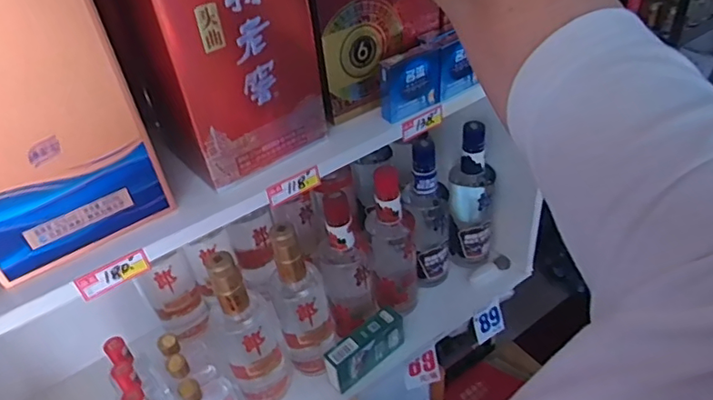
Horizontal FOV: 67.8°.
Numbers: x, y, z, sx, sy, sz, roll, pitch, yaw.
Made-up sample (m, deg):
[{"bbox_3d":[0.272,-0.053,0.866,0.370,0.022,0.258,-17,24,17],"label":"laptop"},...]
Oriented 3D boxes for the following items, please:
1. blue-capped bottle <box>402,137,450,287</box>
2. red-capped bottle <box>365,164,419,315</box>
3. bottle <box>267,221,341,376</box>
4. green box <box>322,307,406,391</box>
[{"bbox_3d":[0.109,0.027,0.813,0.066,0.255,0.073,-1,40,8],"label":"blue-capped bottle"},{"bbox_3d":[0.053,0.064,0.771,0.067,0.249,0.059,-4,39,4],"label":"red-capped bottle"},{"bbox_3d":[-0.071,0.133,0.698,0.074,0.252,0.062,-14,40,-7],"label":"bottle"},{"bbox_3d":[0.014,0.210,0.752,0.122,0.065,0.035,-32,45,-27],"label":"green box"}]

